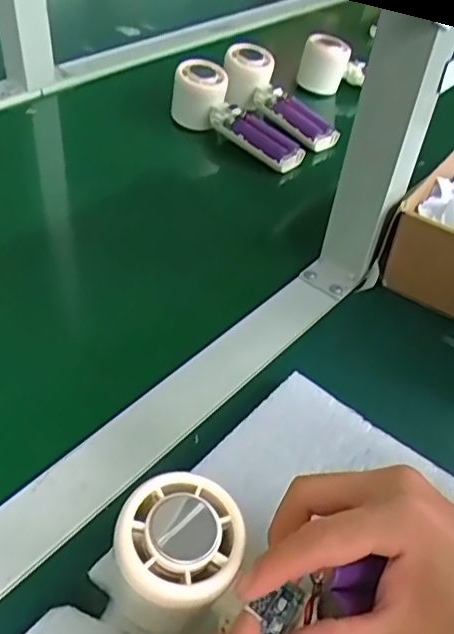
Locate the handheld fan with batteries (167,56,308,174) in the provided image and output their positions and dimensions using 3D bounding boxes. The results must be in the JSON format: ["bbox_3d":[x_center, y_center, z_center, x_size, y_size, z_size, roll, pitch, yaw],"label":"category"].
[{"bbox_3d":[0.012,-0.218,0.629,0.157,0.059,0.045,31,48,24],"label":"handheld fan with batteries"}]

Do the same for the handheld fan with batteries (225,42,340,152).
[{"bbox_3d":[0.056,-0.245,0.678,0.054,0.054,0.163,-32,68,-34],"label":"handheld fan with batteries"}]

